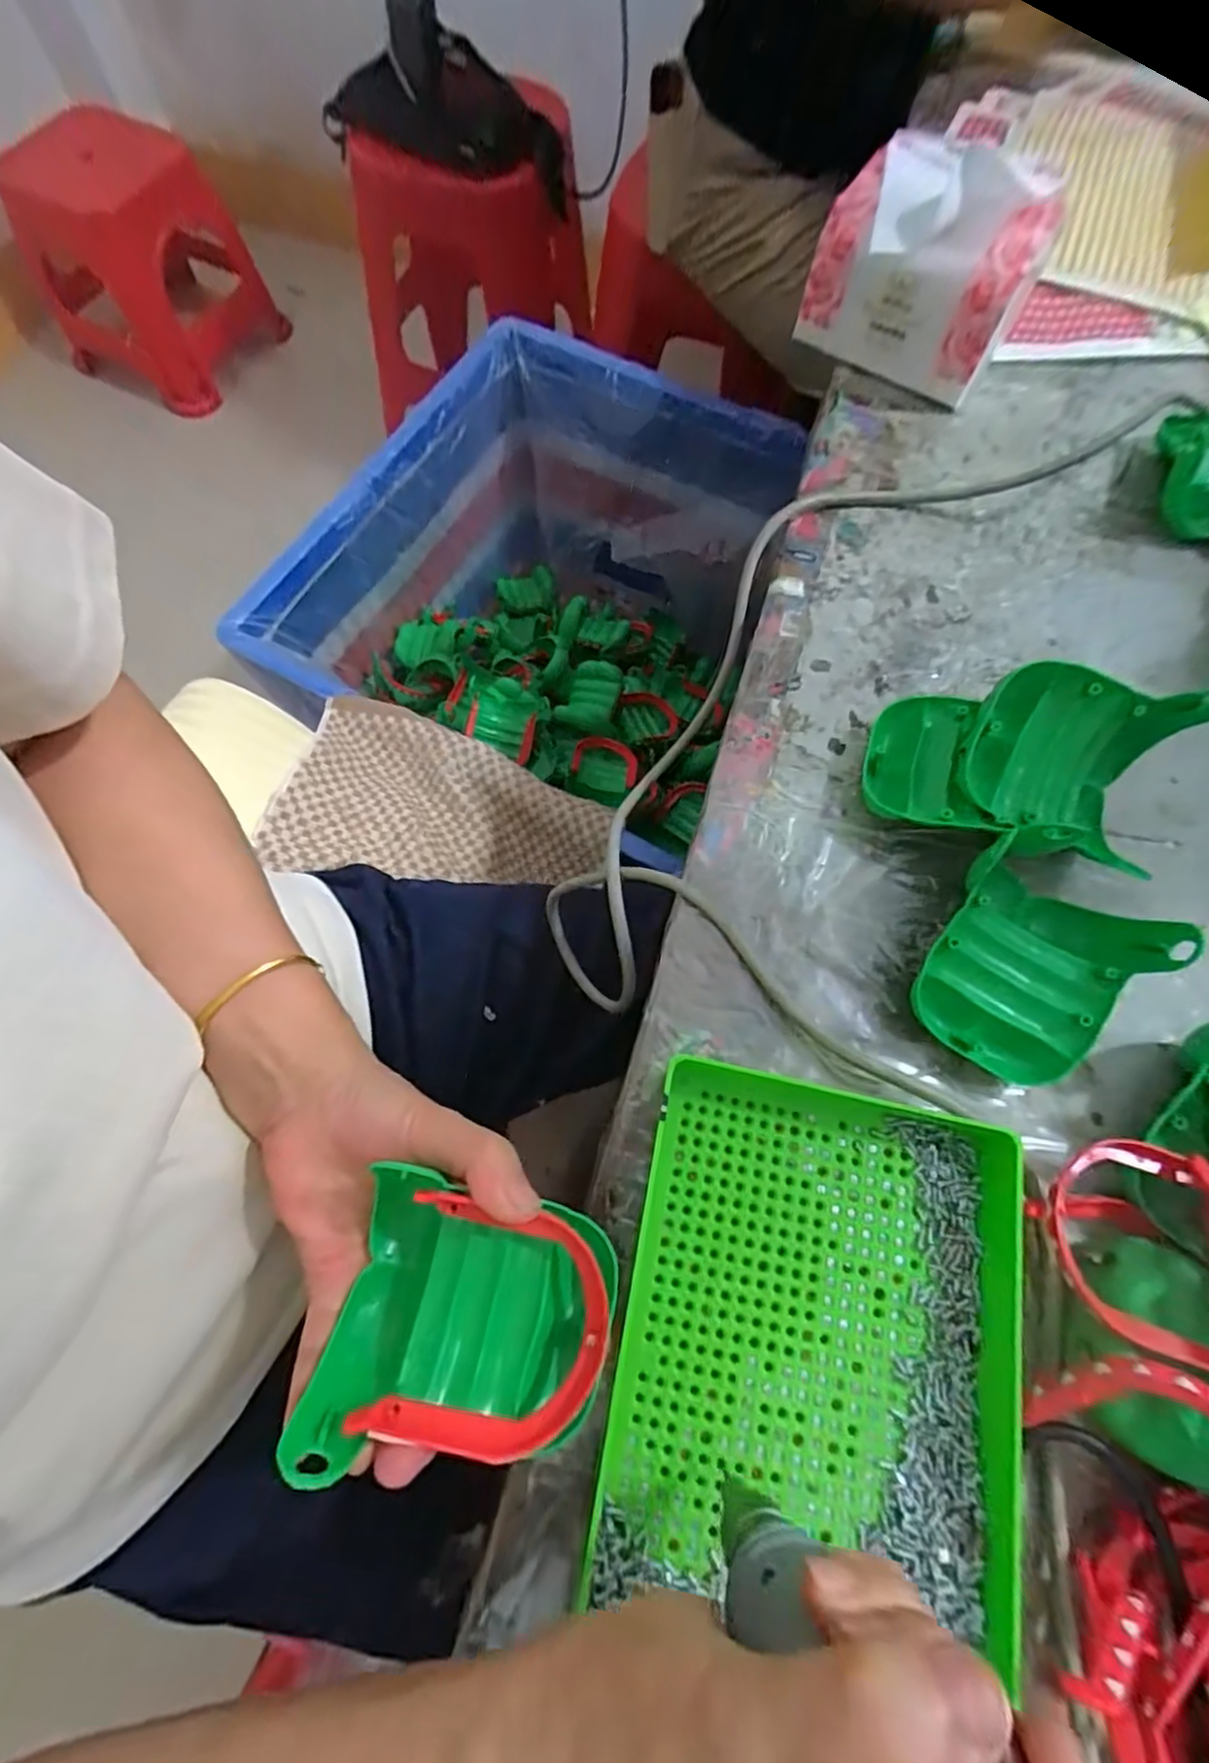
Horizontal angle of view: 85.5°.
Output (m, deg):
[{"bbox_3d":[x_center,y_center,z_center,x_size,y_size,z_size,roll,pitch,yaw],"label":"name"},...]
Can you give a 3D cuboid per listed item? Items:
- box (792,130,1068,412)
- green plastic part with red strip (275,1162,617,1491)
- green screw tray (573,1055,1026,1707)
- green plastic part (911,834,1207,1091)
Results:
[{"bbox_3d":[0.191,-0.371,0.400,0.122,0.103,0.056,25,74,6],"label":"box"},{"bbox_3d":[-0.049,0.156,0.237,0.099,0.051,0.081,12,73,2],"label":"green plastic part with red strip"},{"bbox_3d":[0.086,0.181,0.269,0.150,0.034,0.183,12,71,3],"label":"green screw tray"},{"bbox_3d":[0.194,0.037,0.306,0.089,0.050,0.101,38,74,11],"label":"green plastic part"}]

